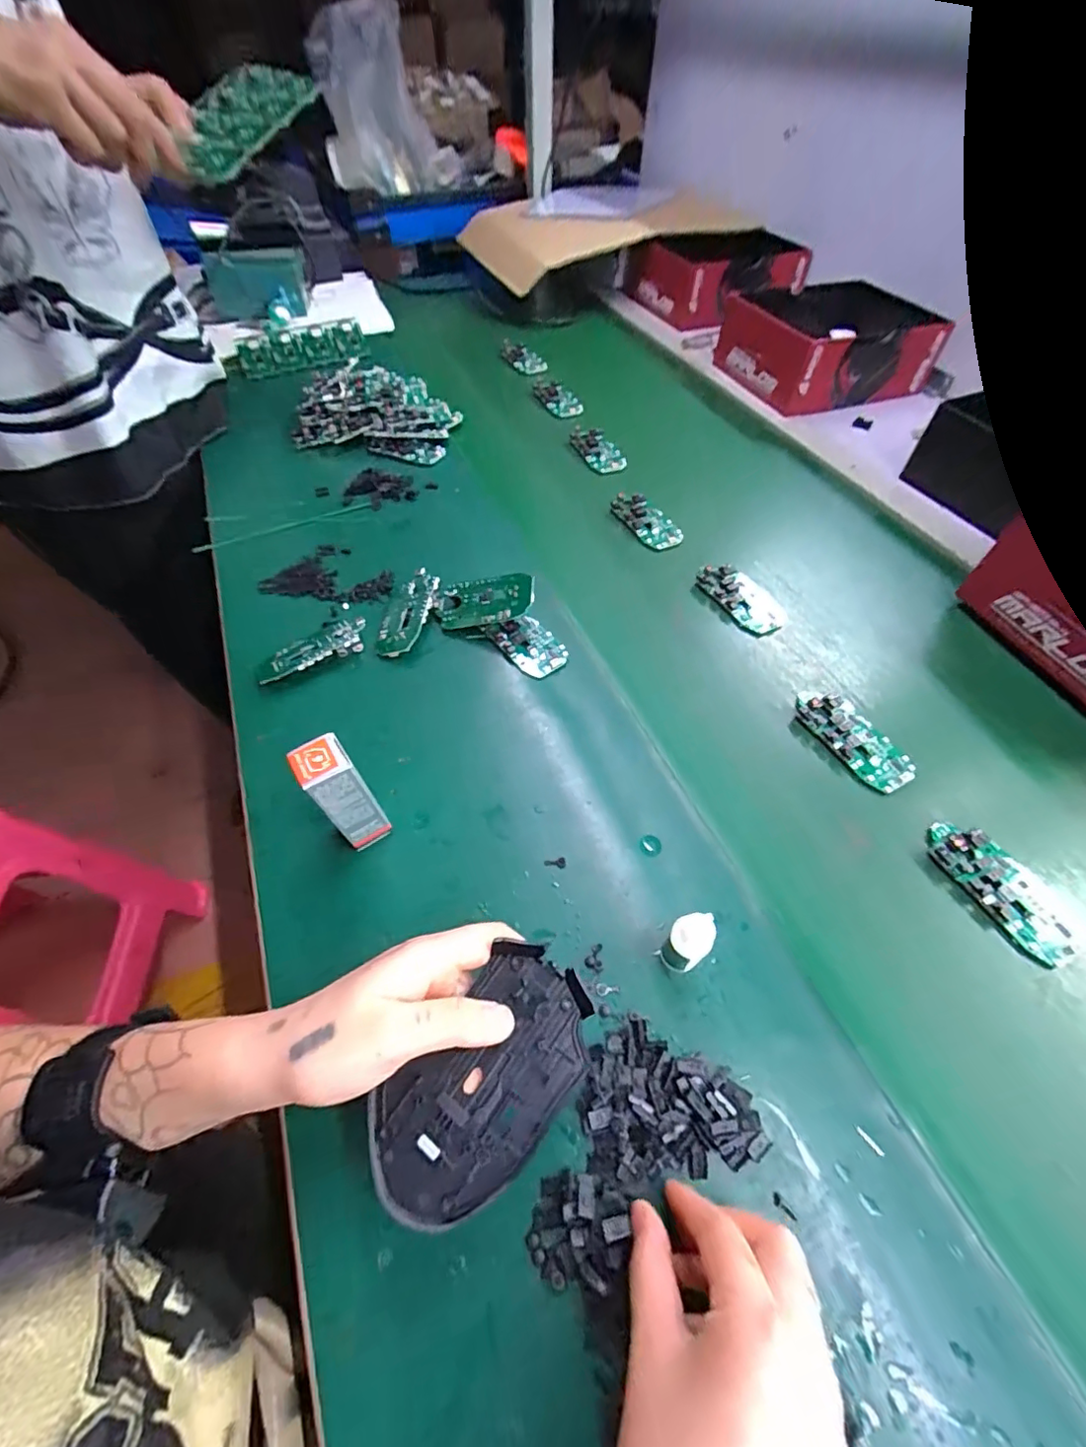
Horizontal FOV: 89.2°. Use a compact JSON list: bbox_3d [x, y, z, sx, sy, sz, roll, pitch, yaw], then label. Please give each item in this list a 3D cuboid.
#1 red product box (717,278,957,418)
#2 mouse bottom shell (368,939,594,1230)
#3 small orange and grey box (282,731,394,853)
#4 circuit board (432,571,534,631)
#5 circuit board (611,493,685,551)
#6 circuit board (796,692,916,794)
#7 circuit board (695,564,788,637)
[{"bbox_3d":[0.395,-0.540,0.780,0.244,0.087,0.216,-16,56,-12],"label":"red product box"},{"bbox_3d":[-0.026,0.162,0.250,0.063,0.016,0.112,36,62,23],"label":"mouse bottom shell"},{"bbox_3d":[-0.126,0.048,0.349,0.031,0.098,0.026,-29,59,-19],"label":"small orange and grey box"},{"bbox_3d":[-0.052,-0.109,0.488,0.097,0.008,0.044,-5,80,24],"label":"circuit board"},{"bbox_3d":[0.116,-0.222,0.599,0.048,0.012,0.088,-24,58,-17],"label":"circuit board"},{"bbox_3d":[0.243,0.009,0.433,0.047,0.014,0.098,-29,59,-19],"label":"circuit board"},{"bbox_3d":[0.188,-0.121,0.526,0.045,0.015,0.092,-33,61,-22],"label":"circuit board"}]

